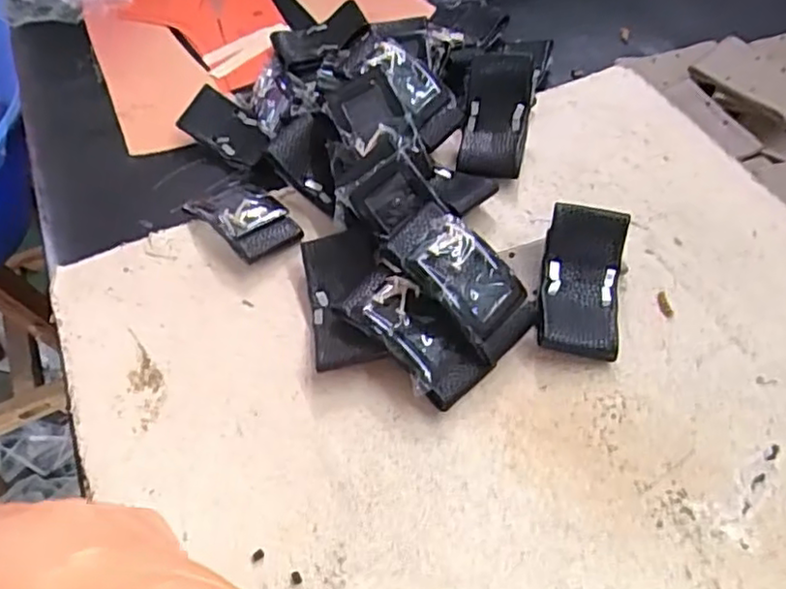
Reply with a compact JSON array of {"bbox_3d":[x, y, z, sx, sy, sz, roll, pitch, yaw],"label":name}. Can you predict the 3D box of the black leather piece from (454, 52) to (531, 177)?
[{"bbox_3d":[0.048,-0.082,0.301,0.029,0.011,0.062,6,76,7],"label":"black leather piece"}]

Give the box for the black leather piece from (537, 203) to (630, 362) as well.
[{"bbox_3d":[0.071,-0.005,0.244,0.029,0.010,0.057,8,71,8],"label":"black leather piece"}]

